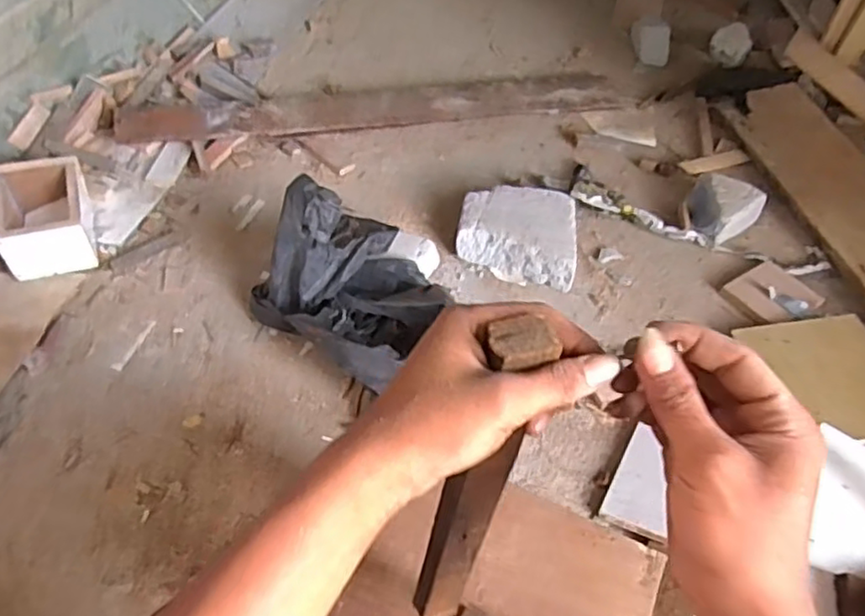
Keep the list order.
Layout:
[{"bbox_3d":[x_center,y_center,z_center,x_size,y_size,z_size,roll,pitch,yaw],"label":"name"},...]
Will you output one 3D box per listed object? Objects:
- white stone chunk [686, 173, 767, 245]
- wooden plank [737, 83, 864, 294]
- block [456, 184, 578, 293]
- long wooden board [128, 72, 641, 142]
[{"bbox_3d":[0.530,-0.179,1.213,0.123,0.067,0.138,27,52,18],"label":"white stone chunk"},{"bbox_3d":[0.773,-0.228,1.254,0.166,0.027,0.626,-21,48,12],"label":"wooden plank"},{"bbox_3d":[0.150,-0.132,1.163,0.203,0.069,0.182,10,49,5],"label":"block"},{"bbox_3d":[-0.085,-0.431,1.408,1.056,0.024,0.158,-7,54,-12],"label":"long wooden board"}]

